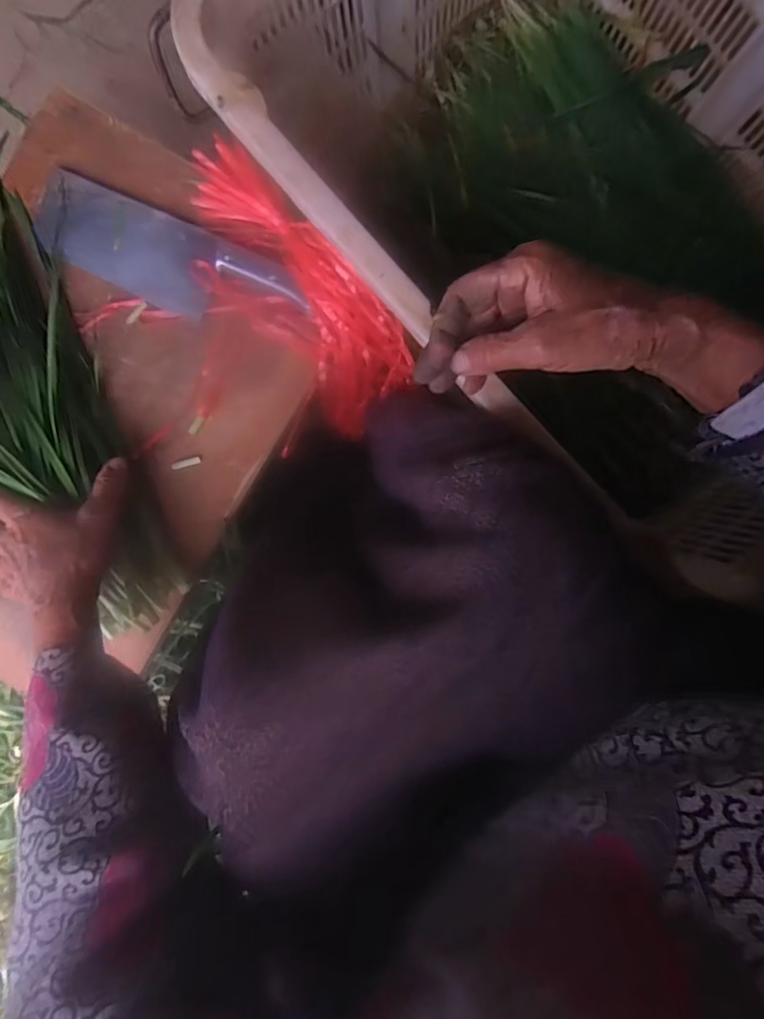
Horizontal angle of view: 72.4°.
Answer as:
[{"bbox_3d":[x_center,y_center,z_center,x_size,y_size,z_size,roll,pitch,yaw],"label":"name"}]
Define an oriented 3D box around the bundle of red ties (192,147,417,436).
[{"bbox_3d":[-0.085,-0.200,0.475,0.111,0.059,0.254,-38,103,3],"label":"bundle of red ties"}]

